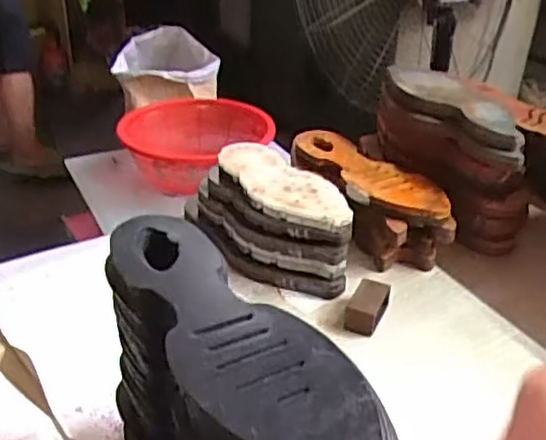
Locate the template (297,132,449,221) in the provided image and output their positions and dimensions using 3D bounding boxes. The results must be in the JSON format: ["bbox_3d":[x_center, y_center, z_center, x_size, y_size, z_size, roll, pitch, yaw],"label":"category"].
[{"bbox_3d":[0.137,-0.072,0.957,0.085,0.016,0.277,-28,41,-23],"label":"template"}]

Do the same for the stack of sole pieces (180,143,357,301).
[{"bbox_3d":[-0.011,-0.009,0.913,0.115,0.116,0.274,-17,36,-28],"label":"stack of sole pieces"}]

